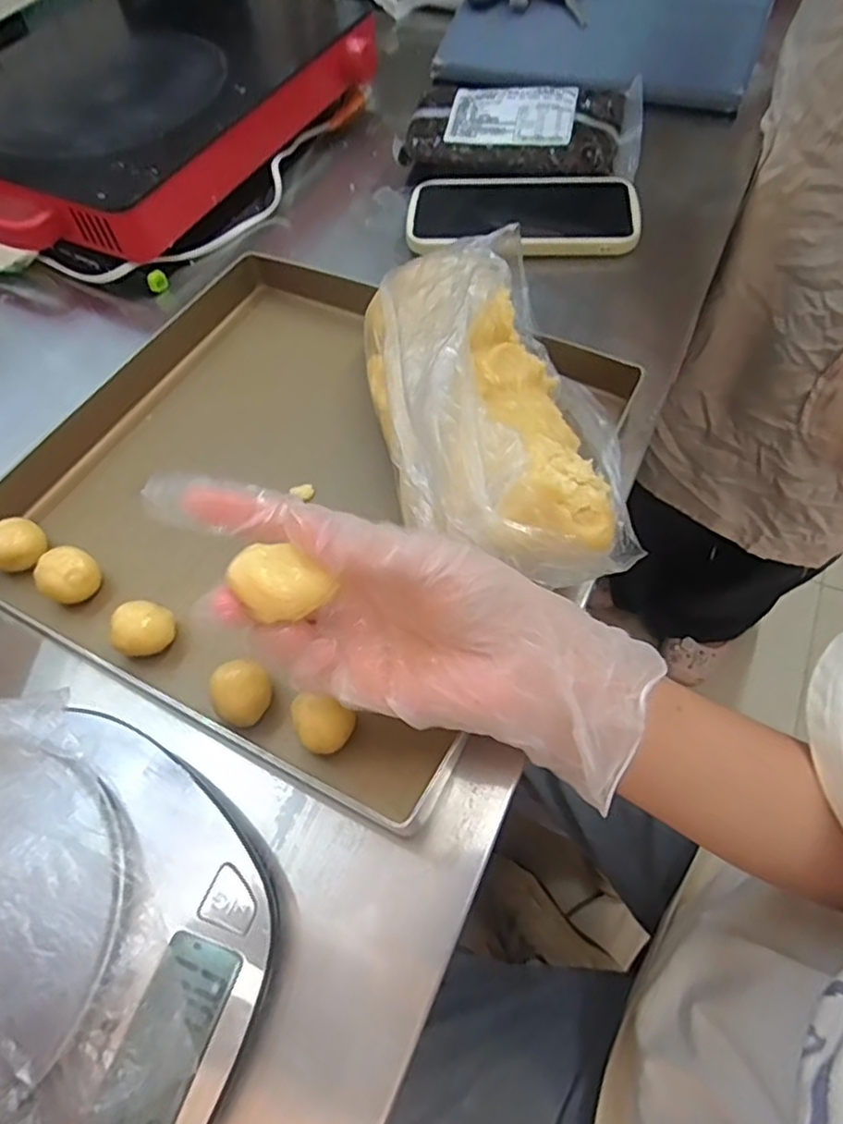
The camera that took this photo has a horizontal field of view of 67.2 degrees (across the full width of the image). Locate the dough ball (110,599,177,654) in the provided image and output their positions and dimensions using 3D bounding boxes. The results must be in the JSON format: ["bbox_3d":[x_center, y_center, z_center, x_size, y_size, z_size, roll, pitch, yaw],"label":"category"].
[{"bbox_3d":[-0.132,0.033,0.306,0.025,0.024,0.025,-2,60,3],"label":"dough ball"}]

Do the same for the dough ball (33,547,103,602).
[{"bbox_3d":[-0.178,0.008,0.322,0.024,0.022,0.026,-2,60,3],"label":"dough ball"}]

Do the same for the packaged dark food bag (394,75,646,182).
[{"bbox_3d":[0.082,-0.354,0.514,0.187,0.029,0.104,8,61,9],"label":"packaged dark food bag"}]

